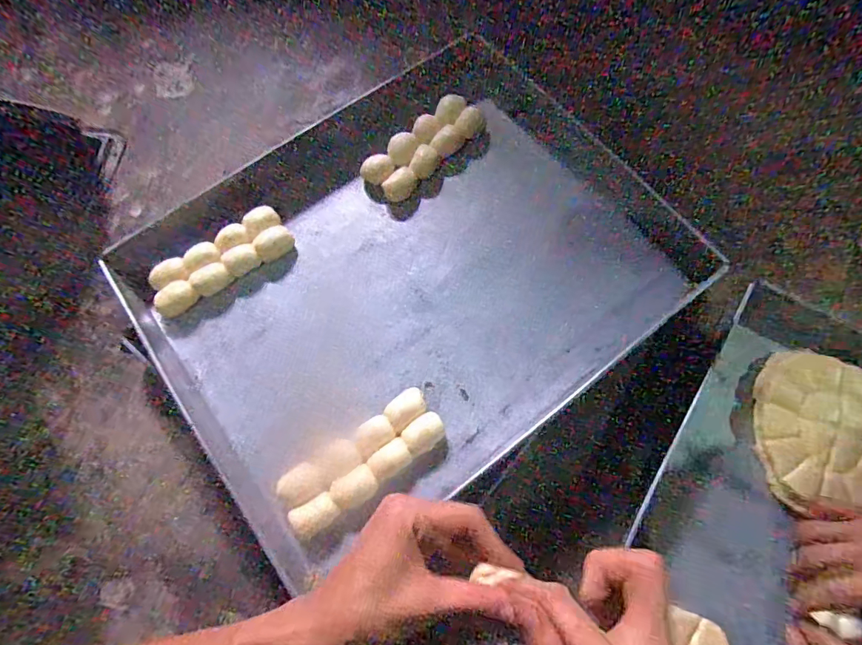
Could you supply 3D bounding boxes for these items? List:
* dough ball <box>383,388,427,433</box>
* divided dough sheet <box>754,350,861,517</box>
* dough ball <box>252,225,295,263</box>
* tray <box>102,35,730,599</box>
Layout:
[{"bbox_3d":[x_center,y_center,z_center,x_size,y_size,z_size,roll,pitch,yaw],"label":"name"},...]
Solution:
[{"bbox_3d":[-0.025,0.086,0.461,0.042,0.019,0.028,-42,75,-12],"label":"dough ball"},{"bbox_3d":[0.434,0.114,0.480,0.177,0.020,0.147,9,71,5],"label":"divided dough sheet"},{"bbox_3d":[-0.175,-0.089,0.517,0.043,0.020,0.028,-41,75,-12],"label":"dough ball"},{"bbox_3d":[-0.024,-0.054,0.508,0.542,0.056,0.414,-36,74,-10],"label":"tray"}]

